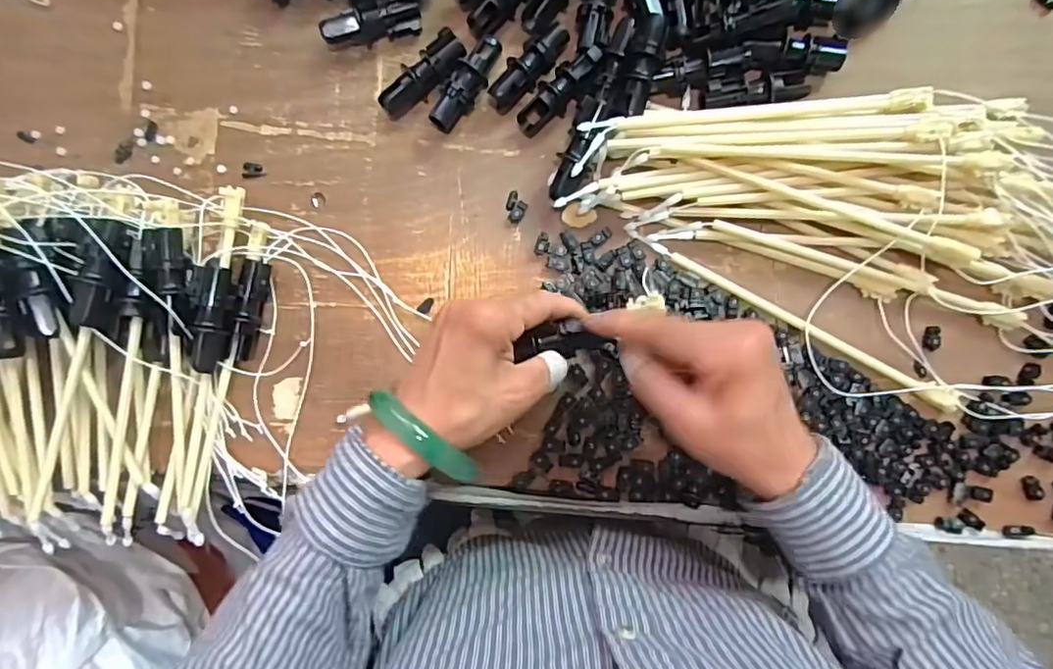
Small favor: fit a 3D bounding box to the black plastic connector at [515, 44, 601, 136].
[{"bbox_3d":[0.021,-0.162,0.373,0.069,0.018,0.020,-44,88,14],"label":"black plastic connector"}]

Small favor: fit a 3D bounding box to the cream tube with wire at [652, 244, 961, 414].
[{"bbox_3d":[0.181,-0.005,0.366,0.215,0.007,0.014,28,89,2],"label":"cream tube with wire"}]

